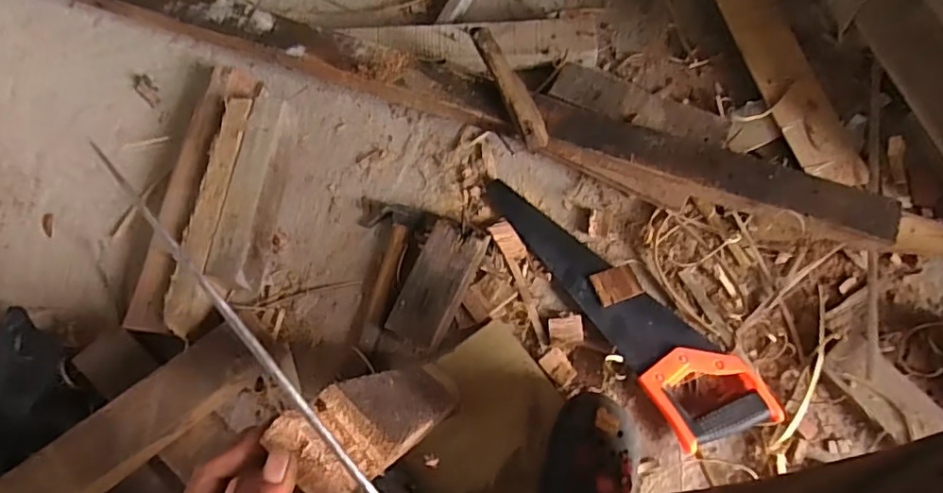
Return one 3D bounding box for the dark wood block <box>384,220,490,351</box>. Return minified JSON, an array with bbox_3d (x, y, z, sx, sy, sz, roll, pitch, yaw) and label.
[{"bbox_3d":[-0.042,0.047,0.696,0.070,0.053,0.155,26,73,8],"label":"dark wood block"}]

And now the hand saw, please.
[{"bbox_3d":[0.193,0.056,0.711,0.120,0.025,0.421,-33,74,-11],"label":"hand saw"}]

